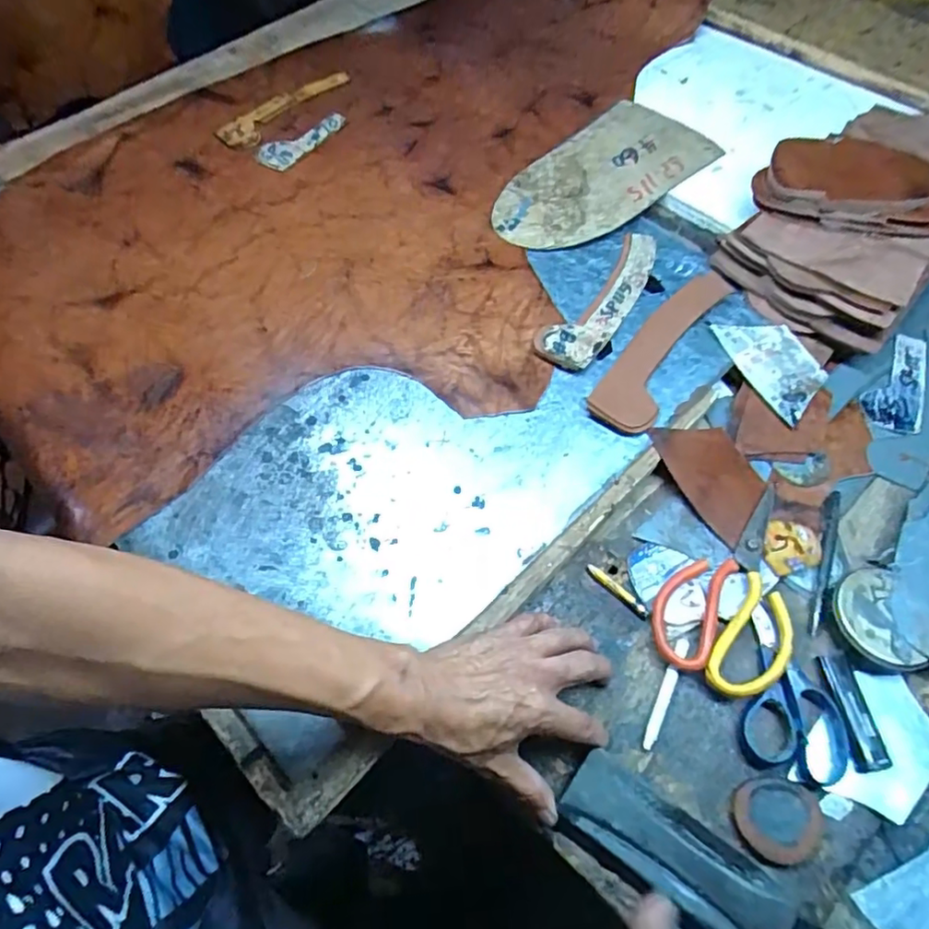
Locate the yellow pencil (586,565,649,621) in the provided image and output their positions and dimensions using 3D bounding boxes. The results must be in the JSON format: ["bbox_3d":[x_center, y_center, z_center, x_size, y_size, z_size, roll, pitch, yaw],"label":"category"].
[{"bbox_3d":[0.125,0.104,0.489,0.009,0.007,0.061,-40,70,-18],"label":"yellow pencil"}]

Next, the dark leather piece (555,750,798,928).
[{"bbox_3d":[0.136,0.258,0.393,0.150,0.014,0.057,31,67,16],"label":"dark leather piece"}]

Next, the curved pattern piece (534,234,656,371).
[{"bbox_3d":[0.148,-0.171,0.614,0.058,0.007,0.204,35,68,16],"label":"curved pattern piece"}]

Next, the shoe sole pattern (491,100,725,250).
[{"bbox_3d":[0.152,-0.332,0.694,0.260,0.012,0.142,-39,70,-13],"label":"shoe sole pattern"}]

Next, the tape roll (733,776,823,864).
[{"bbox_3d":[0.215,0.242,0.406,0.058,0.008,0.050,0,64,0],"label":"tape roll"}]

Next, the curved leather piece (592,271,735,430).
[{"bbox_3d":[0.194,-0.117,0.583,0.059,0.006,0.216,32,68,15],"label":"curved leather piece"}]

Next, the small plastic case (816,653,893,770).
[{"bbox_3d":[0.284,0.180,0.436,0.024,0.005,0.078,-5,64,-3],"label":"small plastic case"}]

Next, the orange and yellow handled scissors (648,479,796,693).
[{"bbox_3d":[0.225,0.100,0.476,0.169,0.021,0.096,-42,71,-19],"label":"orange and yellow handled scissors"}]

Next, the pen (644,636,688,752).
[{"bbox_3d":[0.151,0.170,0.447,0.009,0.005,0.086,26,66,12],"label":"pen"}]

